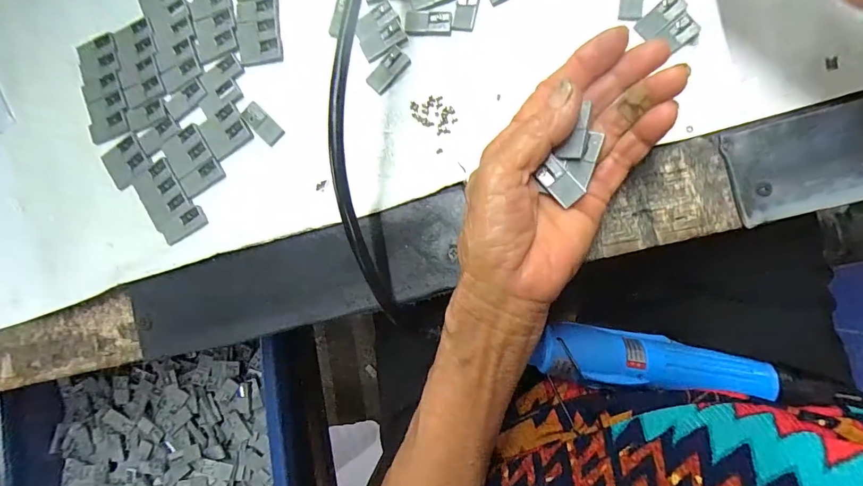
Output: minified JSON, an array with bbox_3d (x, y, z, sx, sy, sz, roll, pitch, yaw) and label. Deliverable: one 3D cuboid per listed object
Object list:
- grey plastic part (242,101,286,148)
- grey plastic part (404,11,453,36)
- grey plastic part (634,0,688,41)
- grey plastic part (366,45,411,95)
[{"bbox_3d":[-0.106,-0.074,0.255,0.013,0.005,0.029,-45,85,3],"label":"grey plastic part"},{"bbox_3d":[-0.002,-0.132,0.244,0.028,0.004,0.014,4,89,6],"label":"grey plastic part"},{"bbox_3d":[0.130,-0.128,0.229,0.028,0.004,0.013,-38,86,4],"label":"grey plastic part"},{"bbox_3d":[-0.026,-0.104,0.246,0.014,0.004,0.028,43,93,5],"label":"grey plastic part"}]

